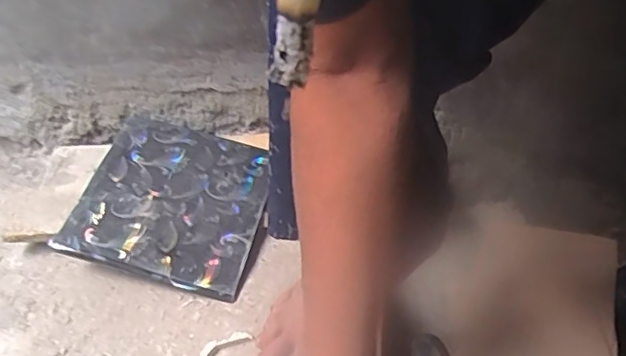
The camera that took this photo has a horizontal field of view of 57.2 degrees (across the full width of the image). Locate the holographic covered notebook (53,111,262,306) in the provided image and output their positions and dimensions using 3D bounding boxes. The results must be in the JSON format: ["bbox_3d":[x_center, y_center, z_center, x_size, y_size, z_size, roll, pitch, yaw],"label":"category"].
[{"bbox_3d":[-0.157,0.022,0.665,0.197,0.013,0.207,15,52,2],"label":"holographic covered notebook"}]

